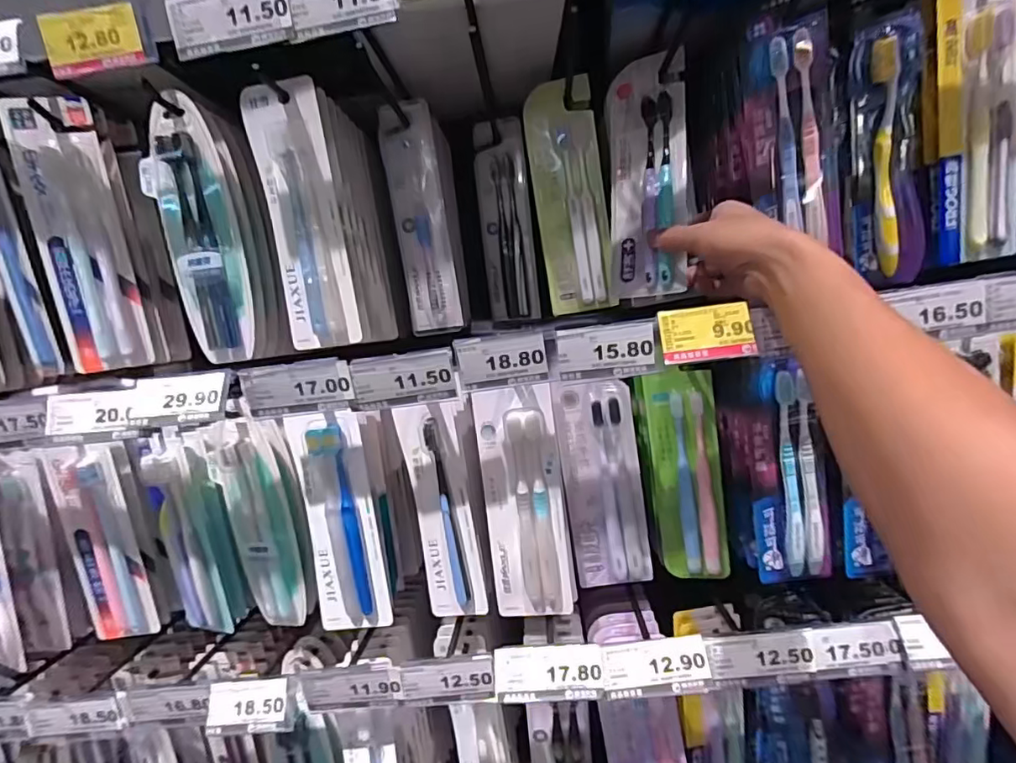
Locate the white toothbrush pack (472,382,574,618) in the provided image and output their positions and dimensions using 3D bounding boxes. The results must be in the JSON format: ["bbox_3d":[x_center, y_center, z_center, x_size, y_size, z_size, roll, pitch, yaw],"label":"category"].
[{"bbox_3d":[0.015,0.114,0.503,0.072,0.215,0.017,-7,9,2],"label":"white toothbrush pack"}]

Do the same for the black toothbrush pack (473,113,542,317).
[{"bbox_3d":[-0.004,-0.192,0.666,0.068,0.230,0.018,1,16,25],"label":"black toothbrush pack"}]

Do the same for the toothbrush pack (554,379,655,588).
[{"bbox_3d":[0.093,0.102,0.525,0.075,0.201,0.017,-6,9,8],"label":"toothbrush pack"}]

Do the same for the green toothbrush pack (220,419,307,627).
[{"bbox_3d":[-0.235,0.143,0.531,0.061,0.212,0.022,-8,13,-4],"label":"green toothbrush pack"}]

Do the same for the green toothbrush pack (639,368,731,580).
[{"bbox_3d":[0.172,0.092,0.530,0.069,0.204,0.014,-3,10,25],"label":"green toothbrush pack"}]

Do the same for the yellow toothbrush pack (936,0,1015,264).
[{"bbox_3d":[0.401,-0.220,0.456,0.068,0.226,0.019,-8,12,11],"label":"yellow toothbrush pack"}]

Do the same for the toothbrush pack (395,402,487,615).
[{"bbox_3d":[-0.062,0.126,0.514,0.056,0.210,0.019,-5,11,15],"label":"toothbrush pack"}]

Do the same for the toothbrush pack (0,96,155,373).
[{"bbox_3d":[-0.381,-0.127,0.485,0.063,0.224,0.026,-14,11,-36],"label":"toothbrush pack"}]

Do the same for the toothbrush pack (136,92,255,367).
[{"bbox_3d":[-0.278,-0.131,0.488,0.068,0.230,0.018,-12,10,1],"label":"toothbrush pack"}]

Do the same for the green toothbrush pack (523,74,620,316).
[{"bbox_3d":[0.066,-0.191,0.575,0.073,0.231,0.013,-7,10,14],"label":"green toothbrush pack"}]

